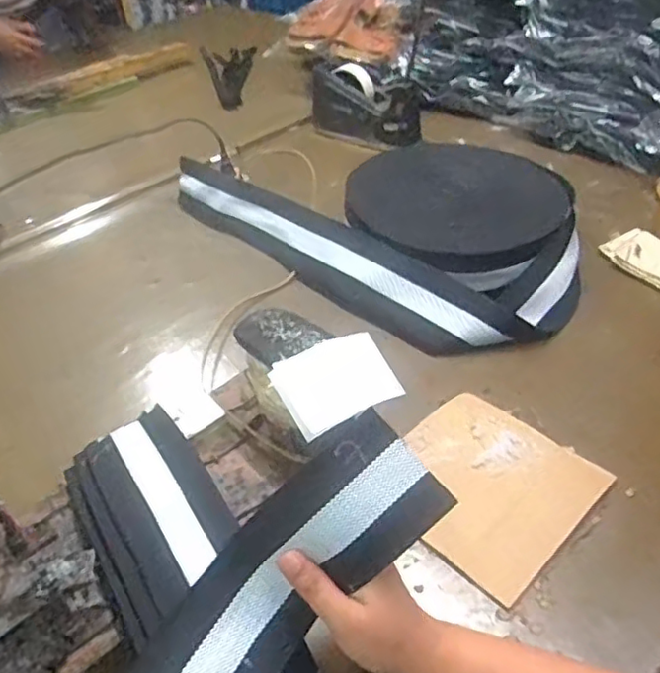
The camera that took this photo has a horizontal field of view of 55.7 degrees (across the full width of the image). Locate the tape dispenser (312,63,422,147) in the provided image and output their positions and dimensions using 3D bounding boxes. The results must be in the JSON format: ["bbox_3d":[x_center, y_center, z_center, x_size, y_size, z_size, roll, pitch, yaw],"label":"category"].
[{"bbox_3d":[0.055,-0.396,1.075,0.216,0.095,0.061,21,46,26],"label":"tape dispenser"}]

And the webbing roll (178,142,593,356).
[{"bbox_3d":[0.067,-0.176,0.824,0.542,0.093,0.296,31,51,34],"label":"webbing roll"}]

